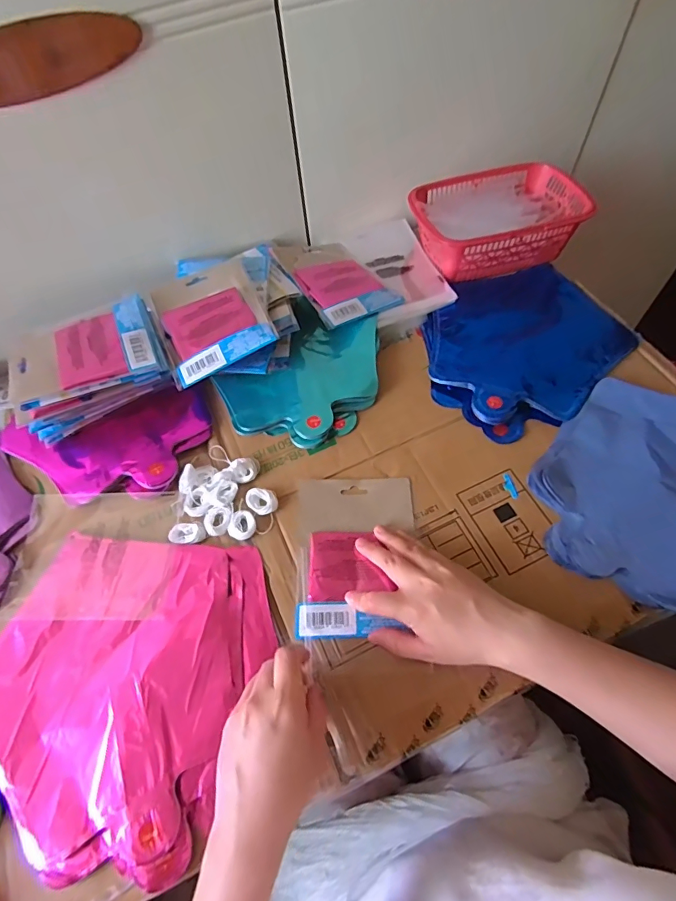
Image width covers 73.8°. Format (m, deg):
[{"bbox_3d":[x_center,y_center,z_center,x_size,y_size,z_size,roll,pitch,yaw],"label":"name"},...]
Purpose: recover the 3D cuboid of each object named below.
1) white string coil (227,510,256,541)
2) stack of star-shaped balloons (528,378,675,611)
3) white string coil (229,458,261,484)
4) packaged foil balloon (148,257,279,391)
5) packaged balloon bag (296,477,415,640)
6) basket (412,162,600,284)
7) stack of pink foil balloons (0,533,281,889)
[{"bbox_3d":[-0.093,0.073,0.437,0.024,0.007,0.027,17,64,12],"label":"white string coil"},{"bbox_3d":[0.318,0.035,0.430,0.240,0.019,0.221,10,63,8],"label":"stack of star-shaped balloons"},{"bbox_3d":[-0.096,0.020,0.467,0.030,0.015,0.024,-31,65,-13],"label":"white string coil"},{"bbox_3d":[-0.145,-0.154,0.512,0.117,0.014,0.149,-25,63,-3],"label":"packaged foil balloon"},{"bbox_3d":[0.017,0.096,0.430,0.110,0.010,0.152,-1,62,2],"label":"packaged balloon bag"},{"bbox_3d":[0.203,-0.304,0.593,0.212,0.065,0.145,-14,62,-5],"label":"basket"},{"bbox_3d":[-0.184,0.181,0.374,0.222,0.016,0.237,16,64,11],"label":"stack of pink foil balloons"}]

